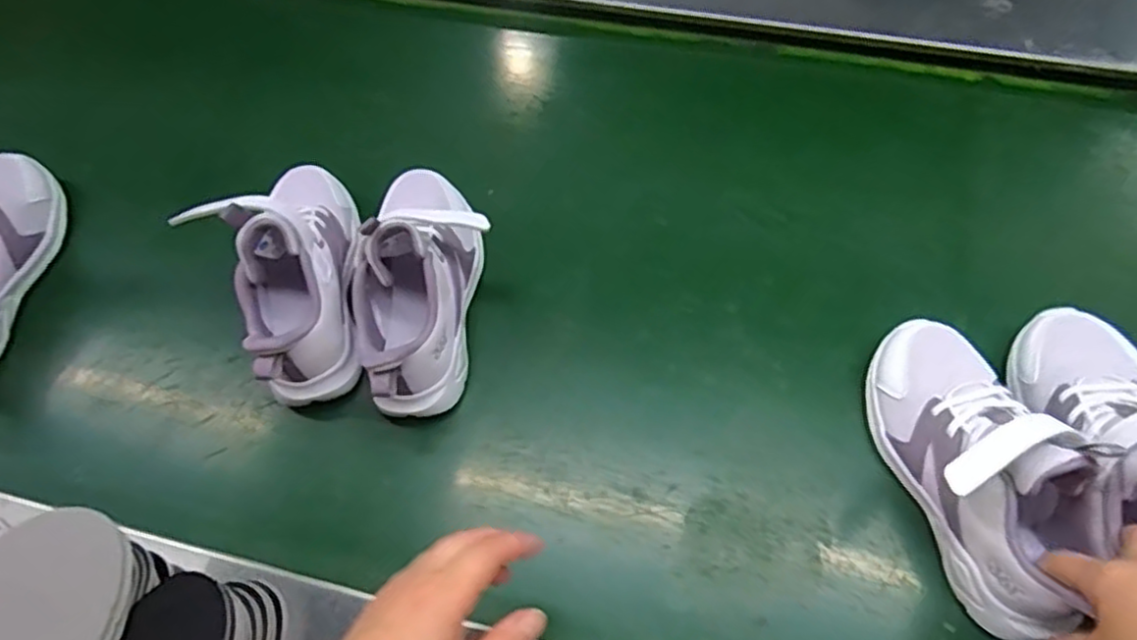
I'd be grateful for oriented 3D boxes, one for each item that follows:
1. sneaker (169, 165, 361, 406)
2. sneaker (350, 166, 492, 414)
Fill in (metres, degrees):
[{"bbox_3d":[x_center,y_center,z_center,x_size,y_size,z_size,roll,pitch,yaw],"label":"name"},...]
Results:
[{"bbox_3d":[-0.218,-0.043,0.521,0.086,0.114,0.193,-8,66,-1],"label":"sneaker"},{"bbox_3d":[-0.107,-0.037,0.514,0.084,0.110,0.201,-2,66,2],"label":"sneaker"}]

